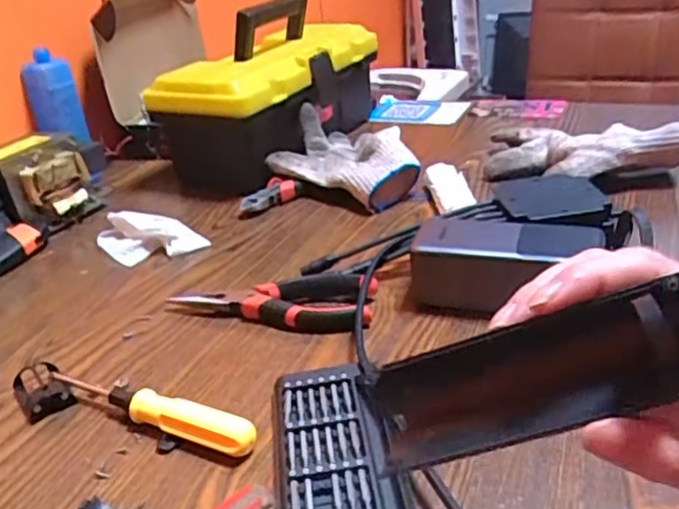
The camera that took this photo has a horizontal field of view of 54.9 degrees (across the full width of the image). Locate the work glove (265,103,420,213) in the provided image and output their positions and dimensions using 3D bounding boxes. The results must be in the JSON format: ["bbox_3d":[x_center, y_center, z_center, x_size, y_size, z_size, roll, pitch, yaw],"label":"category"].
[{"bbox_3d":[0.018,-0.106,0.701,0.164,0.060,0.126,17,36,36],"label":"work glove"}]

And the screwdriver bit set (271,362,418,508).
[{"bbox_3d":[-0.001,0.114,0.338,0.067,0.017,0.154,-7,28,-4],"label":"screwdriver bit set"}]

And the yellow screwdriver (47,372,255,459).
[{"bbox_3d":[-0.117,0.093,0.397,0.154,0.020,0.023,12,33,29],"label":"yellow screwdriver"}]

